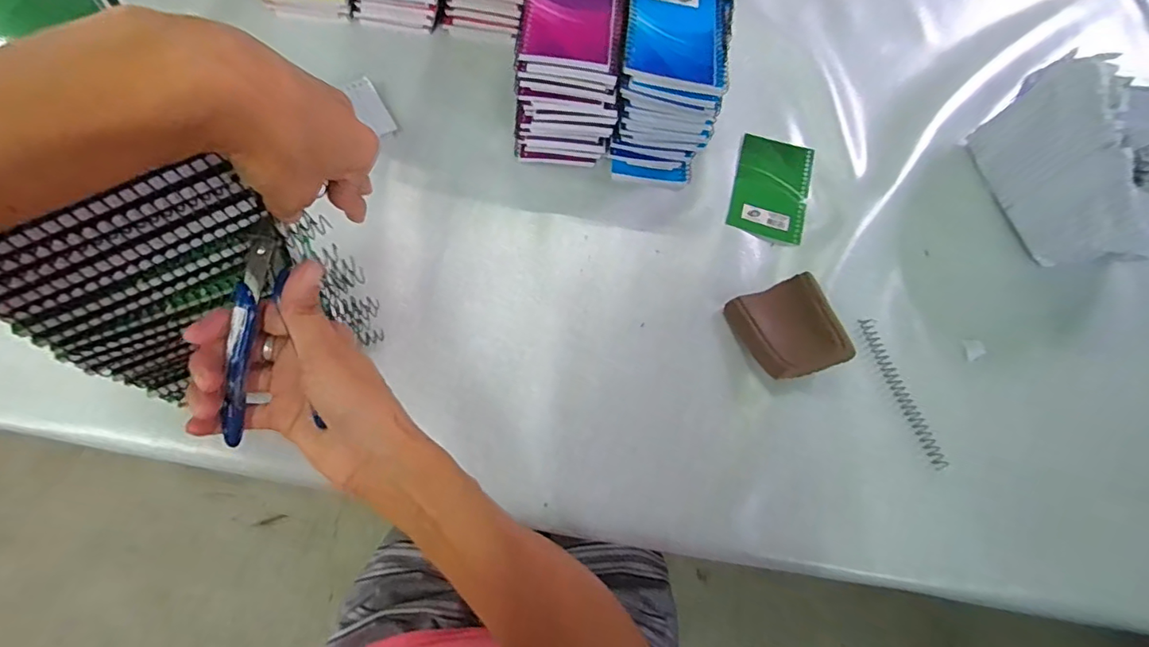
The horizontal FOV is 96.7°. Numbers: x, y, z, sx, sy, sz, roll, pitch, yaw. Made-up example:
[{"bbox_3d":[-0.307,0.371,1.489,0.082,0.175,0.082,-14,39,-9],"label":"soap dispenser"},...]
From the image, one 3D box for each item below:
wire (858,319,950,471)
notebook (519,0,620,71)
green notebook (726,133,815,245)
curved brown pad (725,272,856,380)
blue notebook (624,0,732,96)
[{"bbox_3d":[0.295,0.060,0.463,0.014,0.013,0.141,-12,69,-11],"label":"wire"},{"bbox_3d":[-0.001,-0.286,0.467,0.083,0.010,0.129,7,67,-3],"label":"notebook"},{"bbox_3d":[0.211,-0.148,0.546,0.077,0.004,0.123,17,67,1],"label":"green notebook"},{"bbox_3d":[0.194,0.004,0.463,0.082,0.037,0.088,-13,70,-11],"label":"curved brown pad"},{"bbox_3d":[0.098,-0.275,0.473,0.094,0.015,0.135,10,67,-2],"label":"blue notebook"}]

